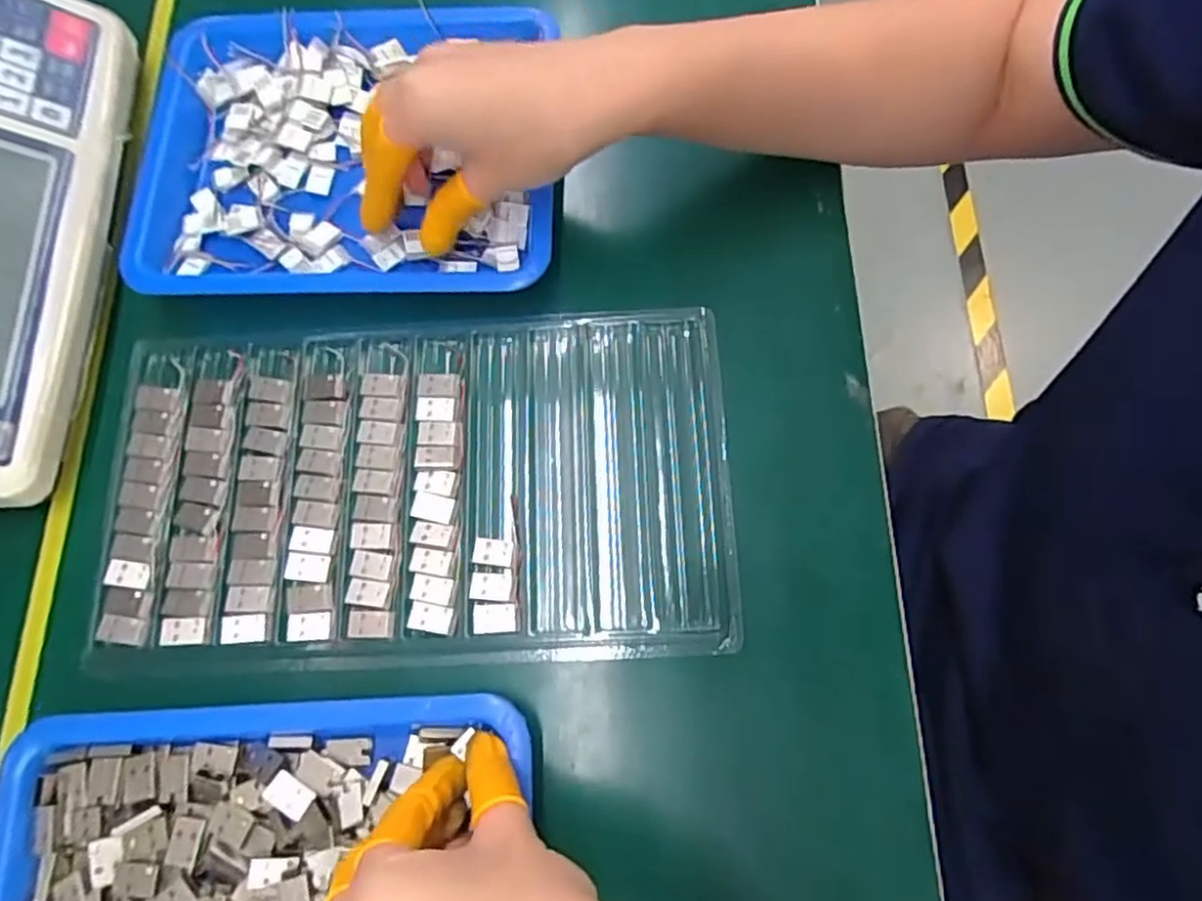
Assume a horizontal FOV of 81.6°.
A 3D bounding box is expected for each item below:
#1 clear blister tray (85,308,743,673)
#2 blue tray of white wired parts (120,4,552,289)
[{"bbox_3d":[-0.087,0.017,0.326,0.288,0.006,0.159,-3,73,0],"label":"clear blister tray"},{"bbox_3d":[-0.134,-0.156,0.370,0.214,0.028,0.168,1,73,2],"label":"blue tray of white wired parts"}]

